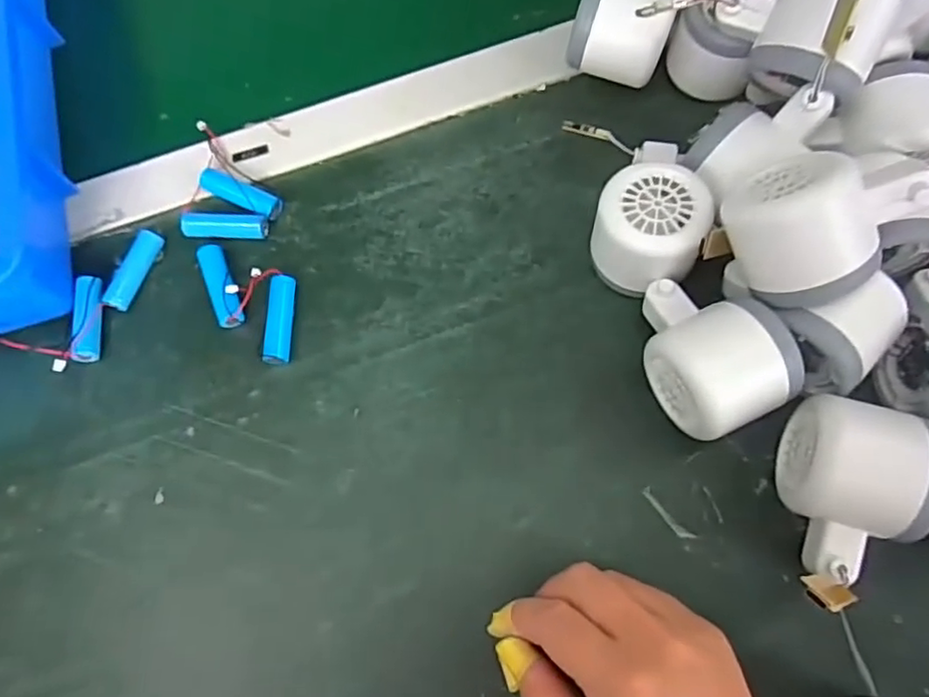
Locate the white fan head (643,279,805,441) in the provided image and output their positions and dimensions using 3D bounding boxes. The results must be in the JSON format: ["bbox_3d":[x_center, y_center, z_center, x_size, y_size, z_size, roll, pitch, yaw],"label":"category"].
[{"bbox_3d":[0.122,0.001,0.315,0.055,0.047,0.082,-24,72,-6],"label":"white fan head"}]

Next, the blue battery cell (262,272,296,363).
[{"bbox_3d":[-0.106,-0.017,0.358,0.014,0.011,0.052,1,69,0],"label":"blue battery cell"}]

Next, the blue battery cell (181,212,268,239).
[{"bbox_3d":[-0.146,-0.074,0.380,0.051,0.011,0.014,4,69,1],"label":"blue battery cell"}]

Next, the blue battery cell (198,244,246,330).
[{"bbox_3d":[-0.143,-0.037,0.366,0.014,0.012,0.056,-21,71,-8],"label":"blue battery cell"}]

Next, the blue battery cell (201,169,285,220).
[{"bbox_3d":[-0.139,-0.096,0.387,0.050,0.018,0.016,22,71,8],"label":"blue battery cell"}]

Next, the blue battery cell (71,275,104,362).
[{"bbox_3d":[-0.217,-0.016,0.362,0.014,0.016,0.051,-4,69,-2],"label":"blue battery cell"}]

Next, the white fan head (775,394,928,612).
[{"bbox_3d":[0.181,0.072,0.285,0.056,0.050,0.088,14,72,7],"label":"white fan head"}]

